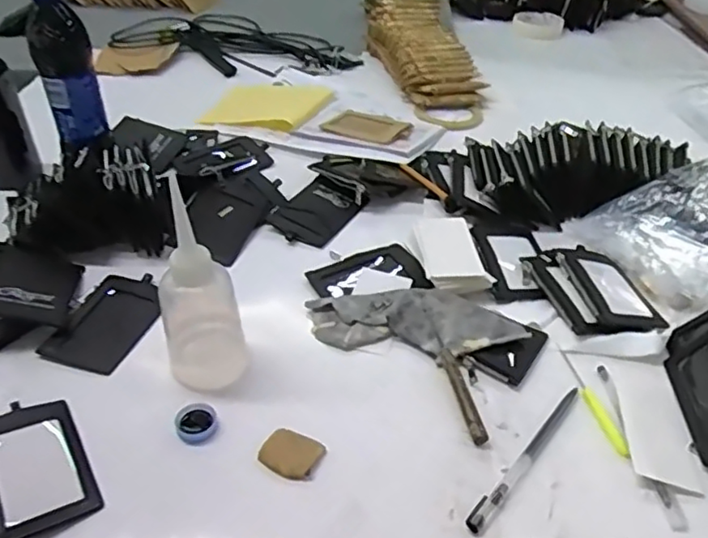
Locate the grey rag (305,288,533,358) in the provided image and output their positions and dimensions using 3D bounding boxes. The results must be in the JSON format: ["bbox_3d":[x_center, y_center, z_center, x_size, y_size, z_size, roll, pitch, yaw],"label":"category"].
[{"bbox_3d":[0.052,0.045,0.557,0.184,0.019,0.069,5,41,5],"label":"grey rag"}]

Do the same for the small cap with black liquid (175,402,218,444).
[{"bbox_3d":[-0.120,0.118,0.477,0.029,0.016,0.027,0,41,0],"label":"small cap with black liquid"}]

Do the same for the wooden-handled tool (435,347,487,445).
[{"bbox_3d":[0.086,0.099,0.497,0.012,0.008,0.089,-8,42,-10],"label":"wooden-handled tool"}]

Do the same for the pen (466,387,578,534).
[{"bbox_3d":[0.130,0.136,0.461,0.012,0.014,0.156,30,49,30],"label":"pen"}]

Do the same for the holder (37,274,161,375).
[{"bbox_3d":[-0.218,0.045,0.565,0.072,0.010,0.113,10,42,11],"label":"holder"}]

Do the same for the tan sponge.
[{"bbox_3d":[-0.046,0.135,0.456,0.040,0.008,0.036,20,45,21],"label":"tan sponge"}]

